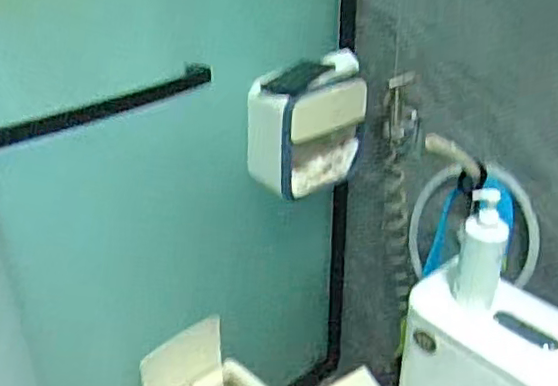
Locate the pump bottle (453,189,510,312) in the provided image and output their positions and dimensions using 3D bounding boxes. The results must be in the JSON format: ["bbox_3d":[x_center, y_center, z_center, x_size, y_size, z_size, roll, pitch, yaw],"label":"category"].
[{"bbox_3d":[0.331,0.099,1.023,0.077,0.206,0.057,10,32,19],"label":"pump bottle"}]

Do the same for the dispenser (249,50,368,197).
[{"bbox_3d":[0.062,-0.129,1.284,0.275,0.249,0.121,-22,36,-31],"label":"dispenser"}]

